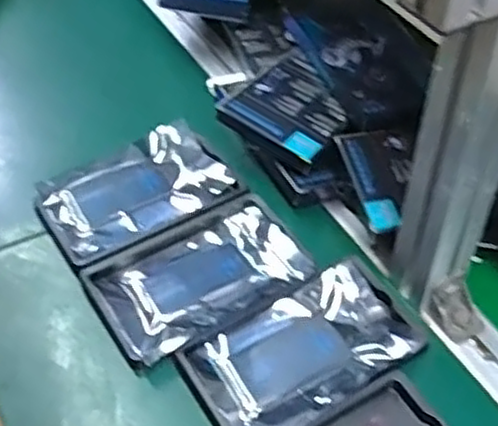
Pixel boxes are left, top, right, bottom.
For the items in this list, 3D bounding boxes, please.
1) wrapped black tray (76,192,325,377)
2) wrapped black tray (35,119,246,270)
[{"bbox_3d":[-0.036,0.045,0.561,0.158,0.012,0.106,-24,52,-23],"label":"wrapped black tray"},{"bbox_3d":[-0.095,-0.020,0.615,0.152,0.016,0.105,-25,52,-23],"label":"wrapped black tray"}]

